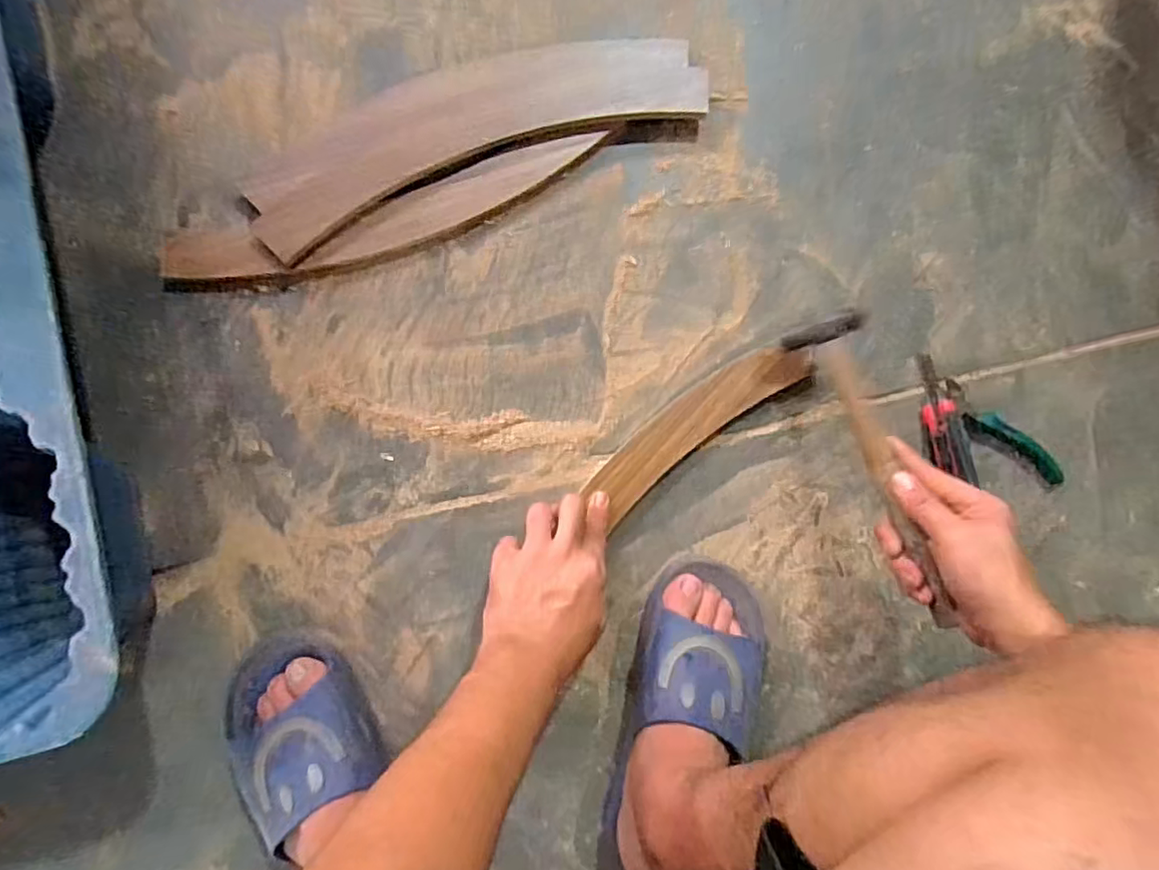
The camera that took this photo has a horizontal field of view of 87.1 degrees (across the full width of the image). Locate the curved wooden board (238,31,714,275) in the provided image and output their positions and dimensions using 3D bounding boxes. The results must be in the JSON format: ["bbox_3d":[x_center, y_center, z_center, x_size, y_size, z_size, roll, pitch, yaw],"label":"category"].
[{"bbox_3d":[-0.099,-0.294,0.575,0.434,0.019,0.122,-22,90,-5],"label":"curved wooden board"}]

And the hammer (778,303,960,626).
[{"bbox_3d":[0.251,0.025,0.513,0.057,0.030,0.266,-15,75,-5],"label":"hammer"}]

